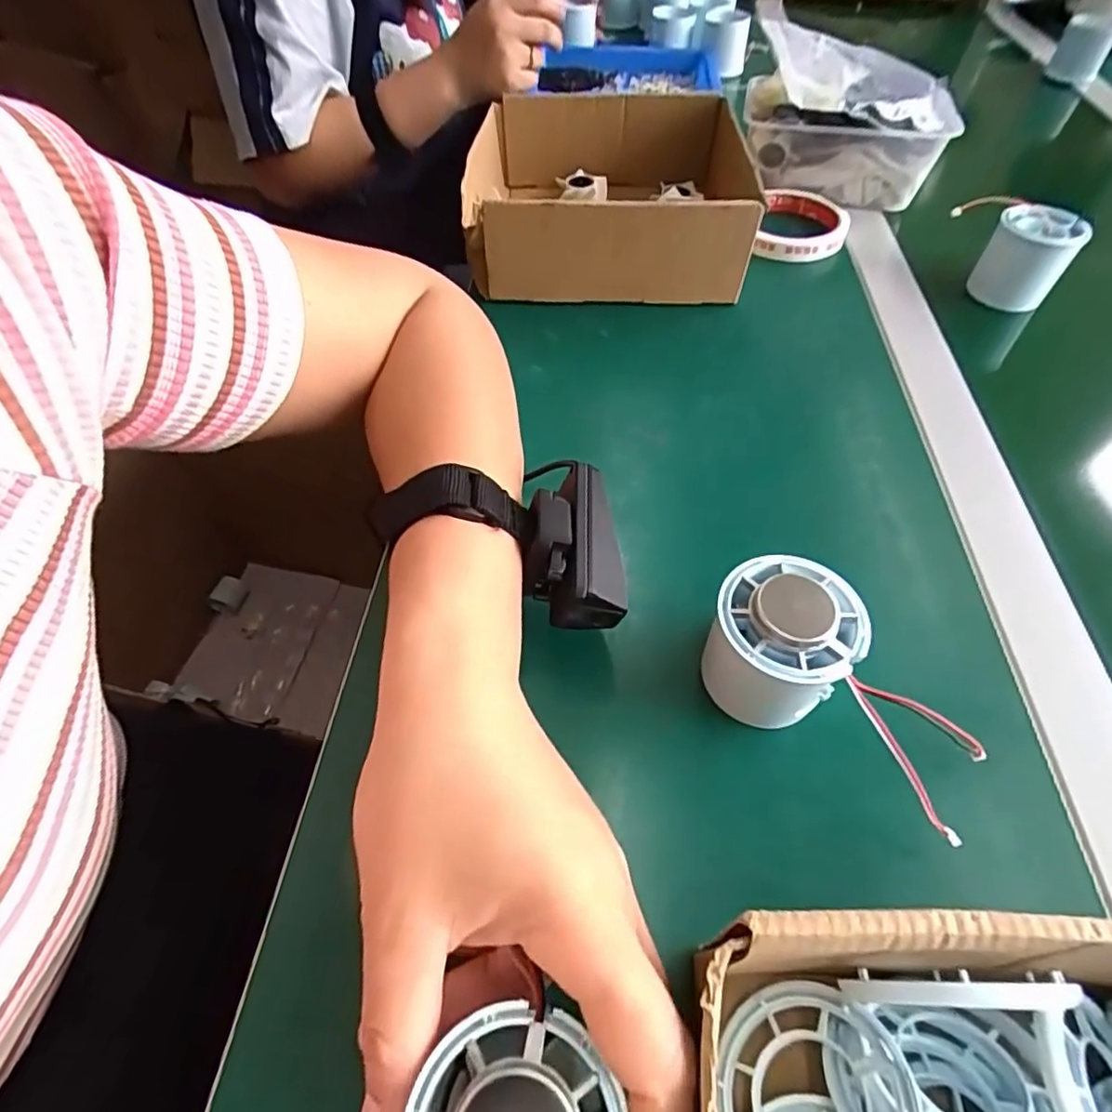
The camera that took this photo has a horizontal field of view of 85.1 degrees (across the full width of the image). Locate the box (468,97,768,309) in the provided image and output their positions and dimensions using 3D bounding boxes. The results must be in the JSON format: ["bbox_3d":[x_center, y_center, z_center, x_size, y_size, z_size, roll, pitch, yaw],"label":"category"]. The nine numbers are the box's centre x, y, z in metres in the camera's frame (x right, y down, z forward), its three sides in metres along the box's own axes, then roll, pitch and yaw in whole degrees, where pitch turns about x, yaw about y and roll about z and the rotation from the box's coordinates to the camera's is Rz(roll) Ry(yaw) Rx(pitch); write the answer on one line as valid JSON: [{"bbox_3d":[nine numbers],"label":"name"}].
[{"bbox_3d":[0.042,-0.302,0.487,0.210,0.072,0.252,4,53,5],"label":"box"}]

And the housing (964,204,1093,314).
[{"bbox_3d":[0.342,-0.217,0.442,0.054,0.054,0.045,27,58,20],"label":"housing"}]

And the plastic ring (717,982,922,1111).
[{"bbox_3d":[0.073,0.154,0.170,0.054,0.008,0.056,-31,24,15],"label":"plastic ring"}]

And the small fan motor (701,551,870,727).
[{"bbox_3d":[0.090,0.037,0.245,0.053,0.055,0.054,15,55,13],"label":"small fan motor"}]

